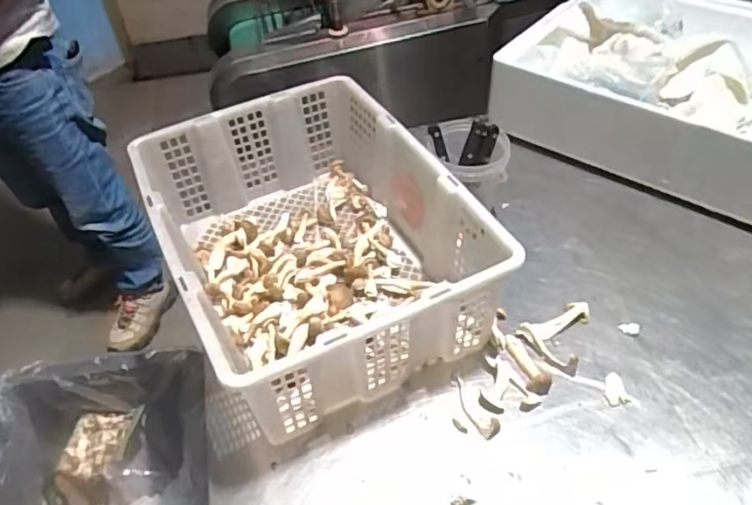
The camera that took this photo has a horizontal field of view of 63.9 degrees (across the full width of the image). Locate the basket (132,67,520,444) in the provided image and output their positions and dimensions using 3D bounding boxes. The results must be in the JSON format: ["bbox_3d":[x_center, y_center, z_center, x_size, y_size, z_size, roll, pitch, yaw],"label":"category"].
[{"bbox_3d":[-0.088,-0.019,0.816,0.362,0.173,0.485,-22,47,-16],"label":"basket"}]

